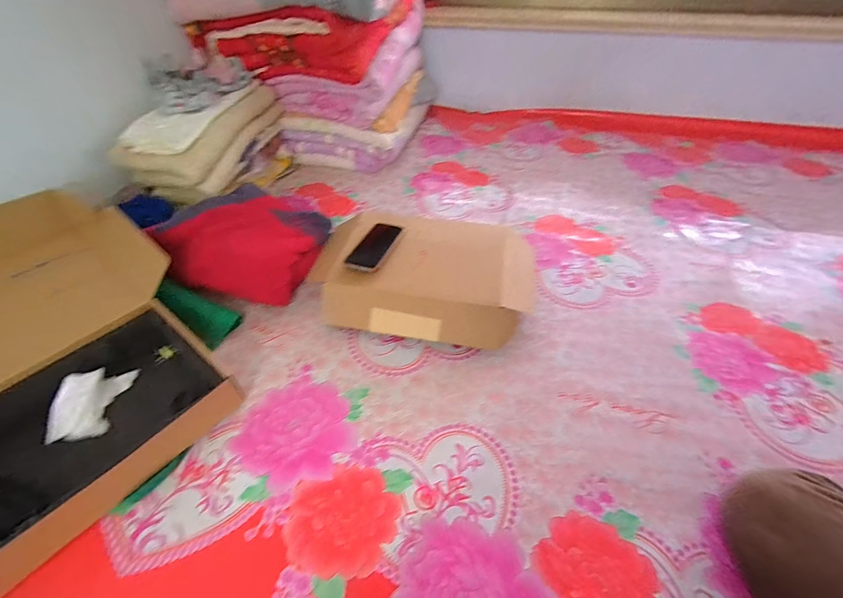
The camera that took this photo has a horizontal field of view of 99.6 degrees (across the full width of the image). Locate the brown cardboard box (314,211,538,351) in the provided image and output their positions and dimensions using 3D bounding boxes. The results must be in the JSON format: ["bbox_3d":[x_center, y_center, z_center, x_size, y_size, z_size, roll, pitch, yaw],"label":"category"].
[{"bbox_3d":[0.003,-0.050,0.761,0.451,0.106,0.275,5,48,6],"label":"brown cardboard box"}]

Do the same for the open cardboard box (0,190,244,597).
[{"bbox_3d":[-0.609,0.088,0.569,0.530,0.235,0.461,29,55,25],"label":"open cardboard box"}]

